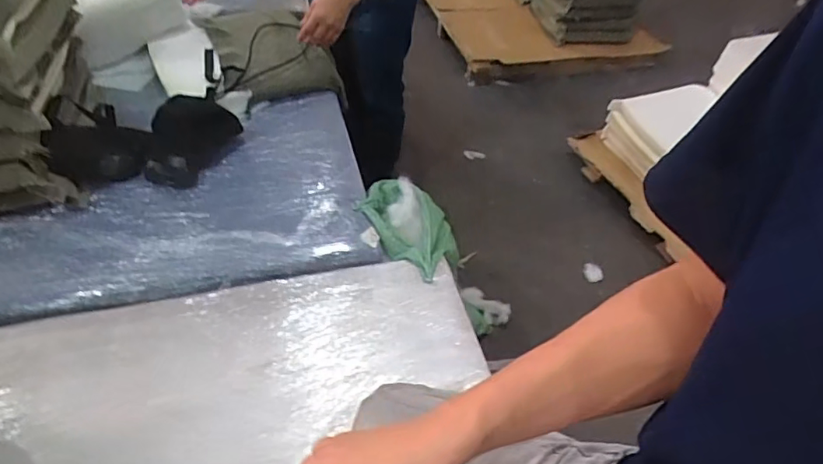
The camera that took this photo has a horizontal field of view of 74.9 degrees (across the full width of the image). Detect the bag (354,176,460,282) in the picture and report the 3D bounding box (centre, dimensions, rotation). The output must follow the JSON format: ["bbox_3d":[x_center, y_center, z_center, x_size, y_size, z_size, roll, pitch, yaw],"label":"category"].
[{"bbox_3d":[-0.006,-0.024,1.170,0.277,0.095,0.195,34,53,26],"label":"bag"}]

